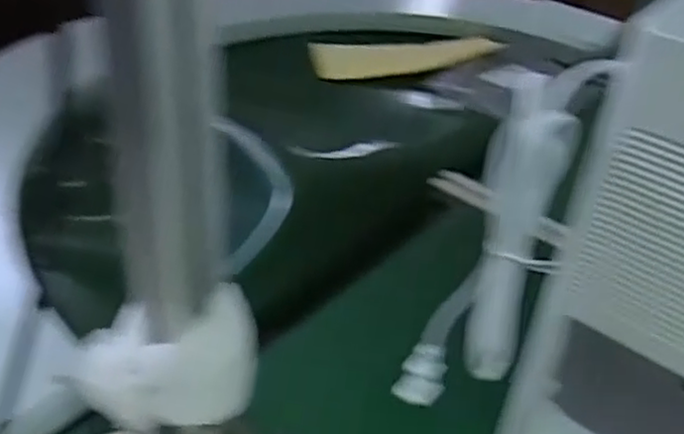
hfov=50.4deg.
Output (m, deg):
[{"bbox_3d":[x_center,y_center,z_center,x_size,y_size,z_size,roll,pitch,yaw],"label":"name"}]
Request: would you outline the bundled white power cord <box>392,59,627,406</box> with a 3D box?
[{"bbox_3d":[0.093,0.023,0.452,0.067,0.244,0.061,18,38,15],"label":"bundled white power cord"}]

